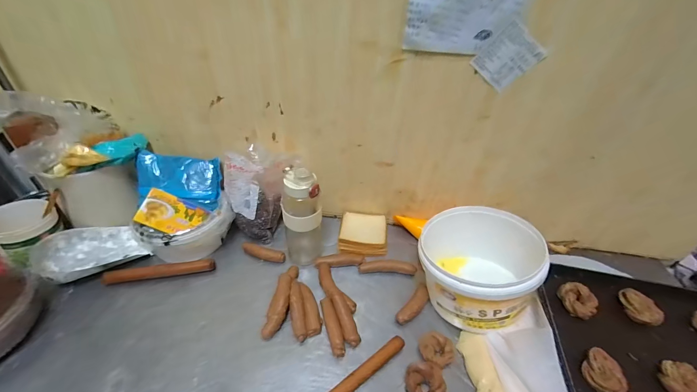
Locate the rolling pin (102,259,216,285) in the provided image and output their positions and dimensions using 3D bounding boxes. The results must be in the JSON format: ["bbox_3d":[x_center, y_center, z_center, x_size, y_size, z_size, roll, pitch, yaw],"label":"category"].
[{"bbox_3d":[-0.445,0.179,0.698,0.236,0.027,0.028,-5,42,-12],"label":"rolling pin"}]

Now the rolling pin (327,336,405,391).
[{"bbox_3d":[0.011,0.338,0.537,0.240,0.027,0.027,-24,49,-30],"label":"rolling pin"}]

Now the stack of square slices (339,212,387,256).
[{"bbox_3d":[0.042,0.105,0.812,0.127,0.039,0.129,5,41,0],"label":"stack of square slices"}]

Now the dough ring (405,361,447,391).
[{"bbox_3d":[0.139,0.341,0.536,0.070,0.033,0.063,-4,40,-10],"label":"dough ring"}]

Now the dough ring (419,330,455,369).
[{"bbox_3d":[0.176,0.306,0.584,0.060,0.031,0.062,3,39,-2],"label":"dough ring"}]

